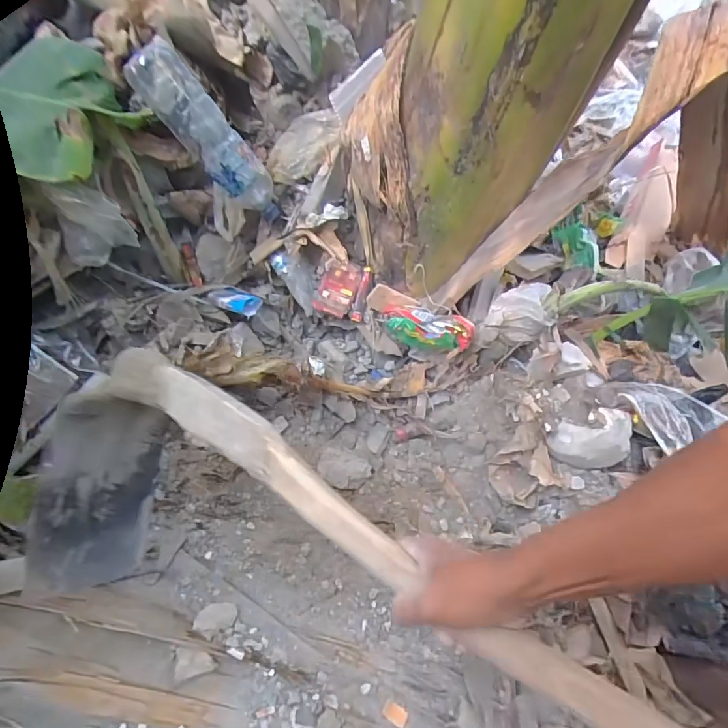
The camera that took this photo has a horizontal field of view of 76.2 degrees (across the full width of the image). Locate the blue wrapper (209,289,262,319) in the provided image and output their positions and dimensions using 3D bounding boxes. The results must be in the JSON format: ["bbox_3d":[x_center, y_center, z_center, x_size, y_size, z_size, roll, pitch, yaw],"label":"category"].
[{"bbox_3d":[-0.255,-0.127,0.923,0.104,0.025,0.043,24,67,15],"label":"blue wrapper"}]

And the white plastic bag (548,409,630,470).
[{"bbox_3d":[0.406,0.140,0.842,0.151,0.040,0.094,-18,85,25],"label":"white plastic bag"}]

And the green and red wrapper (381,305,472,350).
[{"bbox_3d":[0.121,-0.076,0.920,0.189,0.065,0.070,25,67,15],"label":"green and red wrapper"}]

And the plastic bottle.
[{"bbox_3d":[-0.259,-0.375,0.794,0.077,0.309,0.078,6,57,48],"label":"plastic bottle"}]

